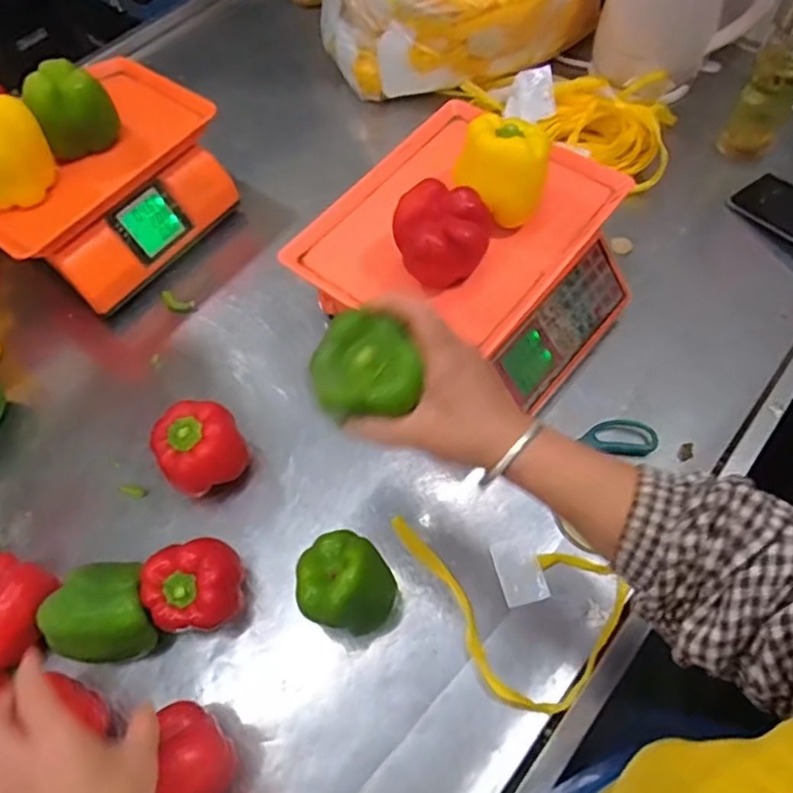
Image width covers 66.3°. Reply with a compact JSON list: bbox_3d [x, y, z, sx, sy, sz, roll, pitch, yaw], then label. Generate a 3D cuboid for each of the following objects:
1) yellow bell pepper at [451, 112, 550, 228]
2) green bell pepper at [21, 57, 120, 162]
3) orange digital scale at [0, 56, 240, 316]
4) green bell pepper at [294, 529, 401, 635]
[{"bbox_3d":[0.104,-0.220,0.580,0.087,0.065,0.077,32,67,19],"label":"yellow bell pepper"},{"bbox_3d":[-0.355,-0.315,0.667,0.078,0.078,0.069,-29,64,-13],"label":"green bell pepper"},{"bbox_3d":[-0.349,-0.252,0.729,0.210,0.103,0.281,32,67,19],"label":"orange digital scale"},{"bbox_3d":[-0.043,0.161,0.522,0.080,0.085,0.073,-1,61,2],"label":"green bell pepper"}]

